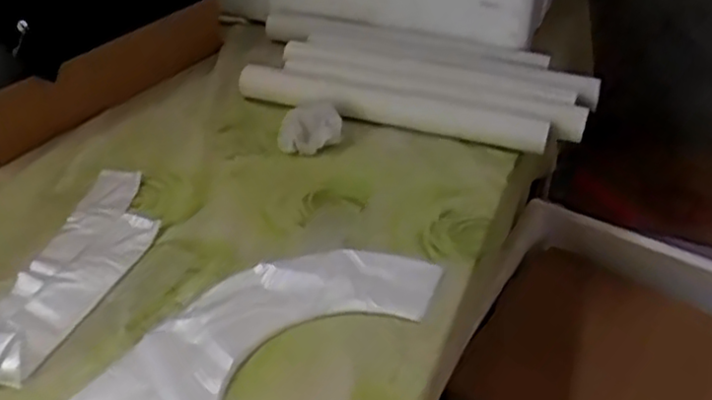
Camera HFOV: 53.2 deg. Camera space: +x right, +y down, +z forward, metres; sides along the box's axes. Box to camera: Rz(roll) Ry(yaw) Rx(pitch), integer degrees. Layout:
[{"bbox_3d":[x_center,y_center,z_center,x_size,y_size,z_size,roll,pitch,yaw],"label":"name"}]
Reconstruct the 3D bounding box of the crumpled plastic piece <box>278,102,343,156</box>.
[{"bbox_3d":[-0.048,-0.073,0.742,0.065,0.051,0.033,0,36,-3],"label":"crumpled plastic piece"}]

